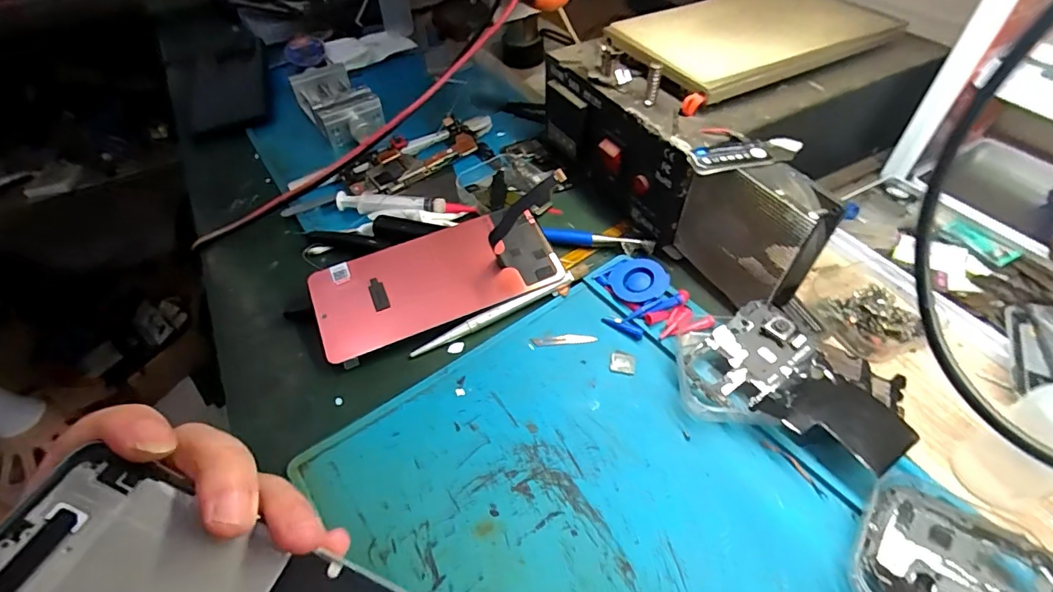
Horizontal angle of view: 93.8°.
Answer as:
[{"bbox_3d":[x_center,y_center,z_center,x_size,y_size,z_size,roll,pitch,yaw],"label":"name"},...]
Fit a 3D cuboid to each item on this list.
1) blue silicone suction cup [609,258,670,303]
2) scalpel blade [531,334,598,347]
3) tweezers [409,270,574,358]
[{"bbox_3d":[0.074,-0.010,0.324,0.037,0.011,0.033,28,56,26],"label":"blue silicone suction cup"},{"bbox_3d":[0.023,0.027,0.306,0.040,0.004,0.008,-4,57,-4],"label":"scalpel blade"},{"bbox_3d":[-0.020,0.012,0.317,0.115,0.010,0.006,-25,51,-17],"label":"tweezers"}]

